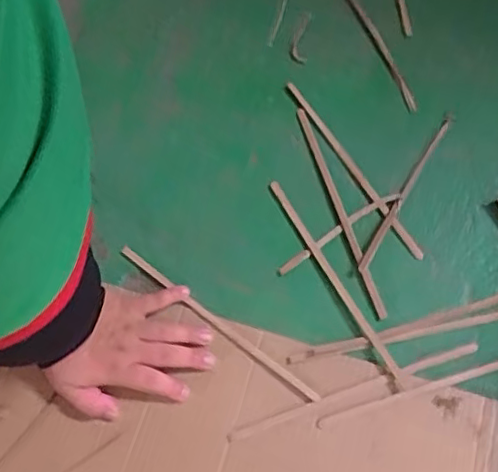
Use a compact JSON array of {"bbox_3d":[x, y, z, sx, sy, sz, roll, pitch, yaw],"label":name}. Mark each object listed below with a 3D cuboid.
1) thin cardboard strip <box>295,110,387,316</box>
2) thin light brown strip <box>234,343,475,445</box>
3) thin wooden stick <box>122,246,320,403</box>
[{"bbox_3d":[0.088,-0.030,0.611,0.013,0.004,0.237,-16,68,-5],"label":"thin cardboard strip"},{"bbox_3d":[0.095,0.139,0.547,0.235,0.004,0.010,-19,68,-6],"label":"thin light brown strip"},{"bbox_3d":[-0.032,0.080,0.579,0.237,0.006,0.008,36,73,15],"label":"thin wooden stick"}]

